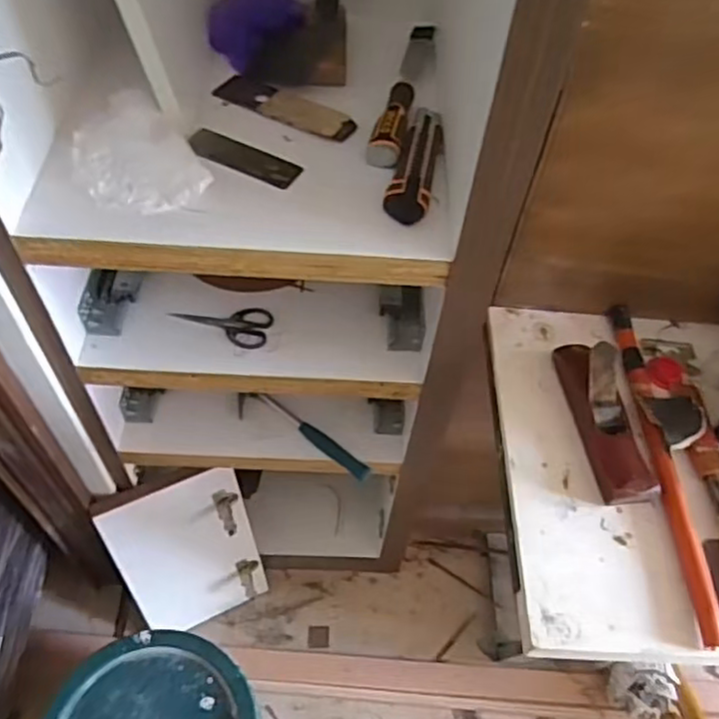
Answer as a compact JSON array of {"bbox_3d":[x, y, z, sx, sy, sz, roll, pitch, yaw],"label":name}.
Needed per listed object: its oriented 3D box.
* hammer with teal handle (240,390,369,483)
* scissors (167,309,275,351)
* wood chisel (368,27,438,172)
[{"bbox_3d":[-0.088,0.119,1.011,0.232,0.037,0.045,27,57,14],"label":"hammer with teal handle"},{"bbox_3d":[-0.178,-0.051,0.858,0.126,0.007,0.064,14,54,6],"label":"scissors"},{"bbox_3d":[0.056,-0.321,0.787,0.037,0.026,0.274,13,54,5],"label":"wood chisel"}]

